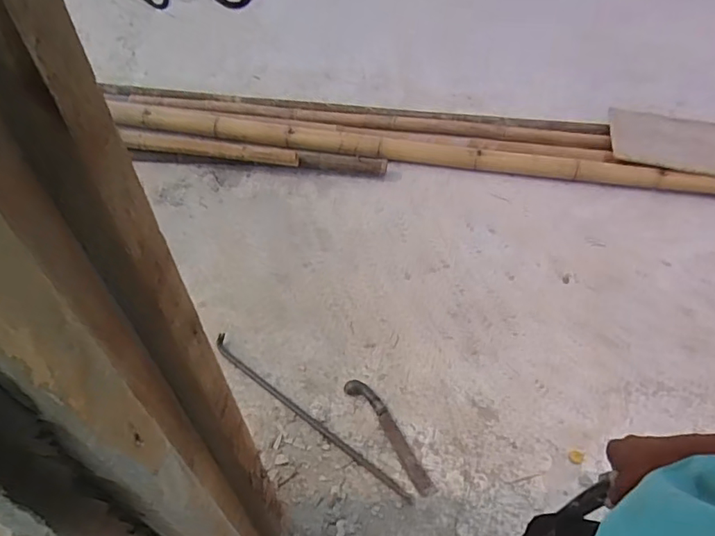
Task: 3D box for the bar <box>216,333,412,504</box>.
[{"bbox_3d":[-0.157,0.401,1.478,0.715,0.020,0.045,34,59,24],"label":"bar"}]

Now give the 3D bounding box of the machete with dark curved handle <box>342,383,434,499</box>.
[{"bbox_3d":[0.085,0.443,1.442,0.062,0.020,0.363,-26,56,-19],"label":"machete with dark curved handle"}]

